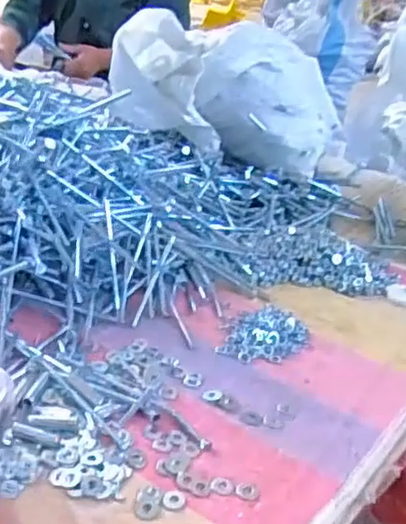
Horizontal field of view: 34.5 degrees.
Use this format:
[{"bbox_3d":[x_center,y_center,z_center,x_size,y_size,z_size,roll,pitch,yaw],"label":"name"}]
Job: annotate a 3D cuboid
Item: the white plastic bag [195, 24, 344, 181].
[{"bbox_3d":[0.112,-0.273,1.134,0.243,0.220,0.165,12,28,11],"label":"white plastic bag"}]

